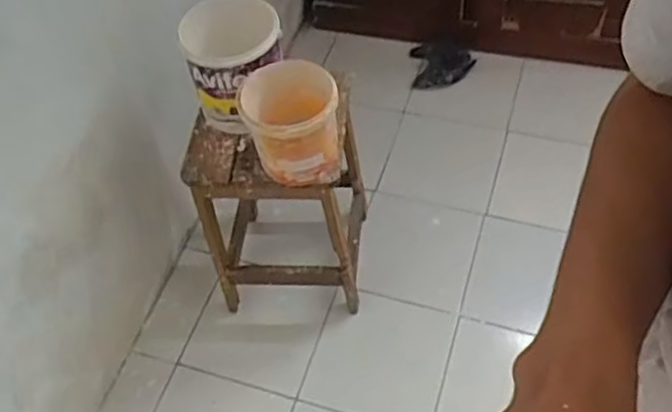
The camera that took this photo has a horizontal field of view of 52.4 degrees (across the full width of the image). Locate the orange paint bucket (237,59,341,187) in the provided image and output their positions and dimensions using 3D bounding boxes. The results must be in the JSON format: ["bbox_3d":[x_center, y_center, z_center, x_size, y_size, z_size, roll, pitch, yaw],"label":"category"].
[{"bbox_3d":[-0.078,-0.146,1.215,0.168,0.188,0.154,-9,53,-1],"label":"orange paint bucket"}]

